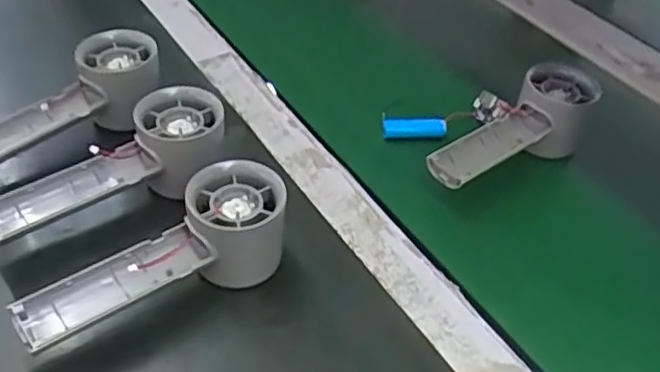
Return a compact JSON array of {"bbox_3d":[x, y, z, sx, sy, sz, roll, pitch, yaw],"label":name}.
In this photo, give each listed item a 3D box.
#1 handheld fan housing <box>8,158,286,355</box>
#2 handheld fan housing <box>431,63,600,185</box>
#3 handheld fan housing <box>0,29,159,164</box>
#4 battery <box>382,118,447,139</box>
[{"bbox_3d":[-0.099,0.041,0.372,0.156,0.055,0.051,-21,48,-27],"label":"handheld fan housing"},{"bbox_3d":[0.144,-0.039,0.500,0.159,0.053,0.054,-31,53,-34],"label":"handheld fan housing"},{"bbox_3d":[-0.194,-0.057,0.465,0.153,0.058,0.059,-25,50,-30],"label":"handheld fan housing"},{"bbox_3d":[0.067,-0.047,0.529,0.054,0.016,0.011,-5,43,-12],"label":"battery"}]

